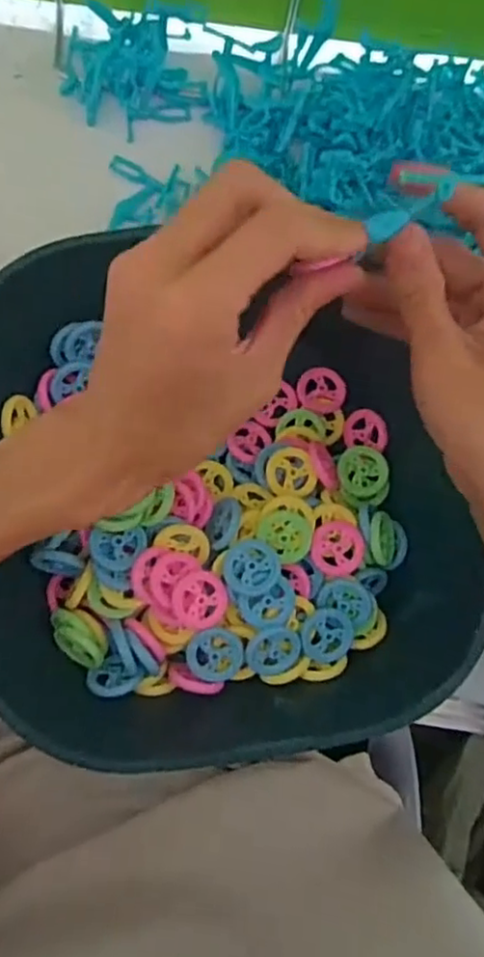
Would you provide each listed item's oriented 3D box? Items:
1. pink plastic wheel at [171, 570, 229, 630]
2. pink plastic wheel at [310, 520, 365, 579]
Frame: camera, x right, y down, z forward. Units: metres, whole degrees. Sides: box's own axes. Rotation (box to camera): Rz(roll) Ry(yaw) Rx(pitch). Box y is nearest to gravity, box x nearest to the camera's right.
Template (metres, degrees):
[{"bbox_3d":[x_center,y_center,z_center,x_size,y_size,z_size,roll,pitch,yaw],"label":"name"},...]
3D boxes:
[{"bbox_3d":[-0.022,0.063,0.339,0.029,0.005,0.029,3,81,-19],"label":"pink plastic wheel"},{"bbox_3d":[0.052,0.039,0.358,0.030,0.009,0.031,0,84,-4],"label":"pink plastic wheel"}]

